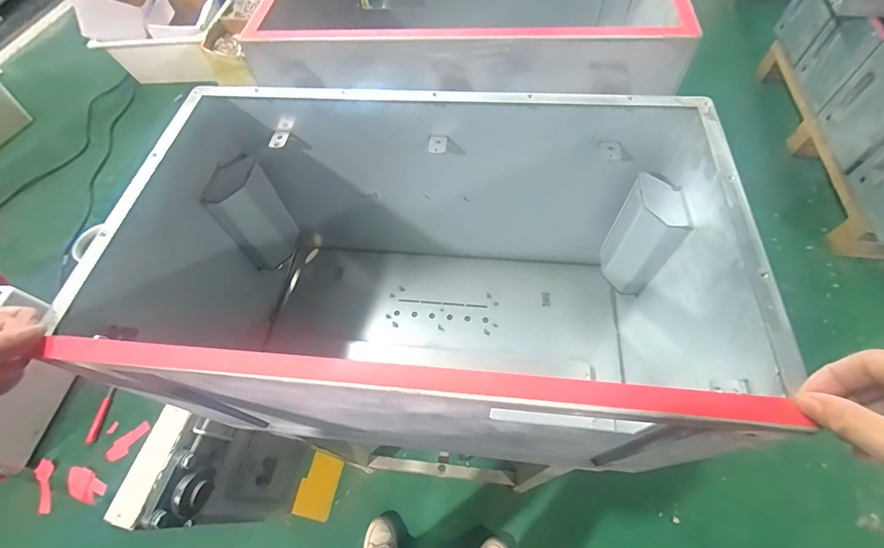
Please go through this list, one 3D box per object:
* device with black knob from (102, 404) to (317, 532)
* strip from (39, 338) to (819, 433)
[{"bbox_3d":[-0.355,0.341,0.688,0.085,0.369,0.142,9,62,10],"label":"device with black knob"},{"bbox_3d":[-0.031,0.068,0.266,0.483,0.010,0.021,3,62,5],"label":"strip"}]

